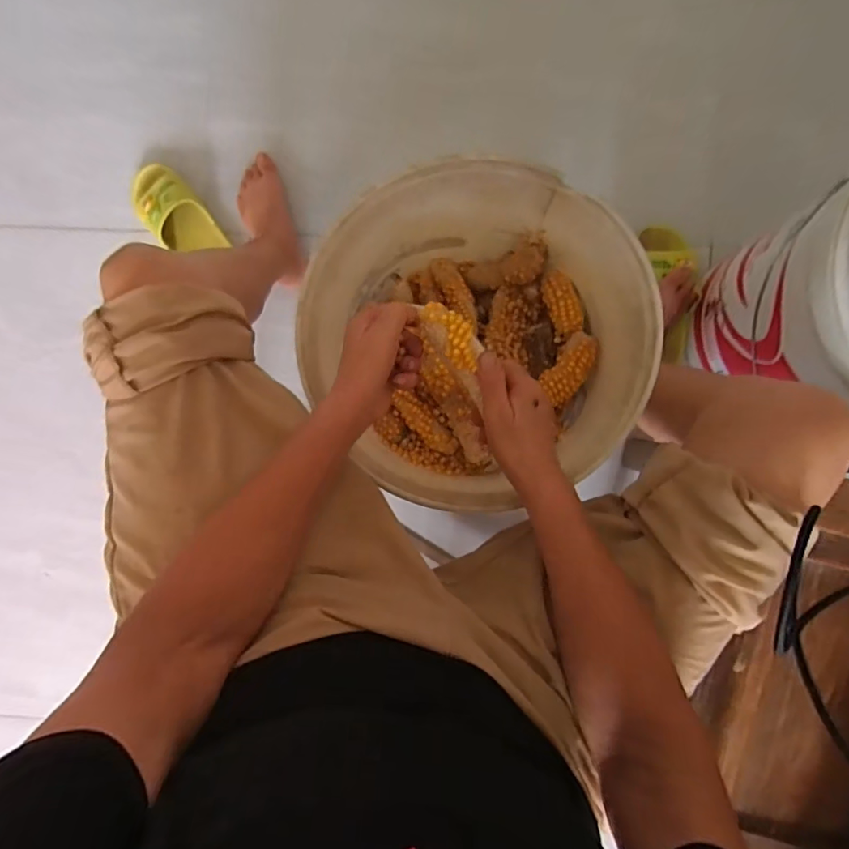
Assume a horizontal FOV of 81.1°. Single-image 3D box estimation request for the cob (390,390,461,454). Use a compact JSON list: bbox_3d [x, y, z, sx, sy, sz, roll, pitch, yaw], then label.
[{"bbox_3d":[-0.001,0.000,0.573,0.093,0.024,0.030,44,93,1],"label":"cob"}]

